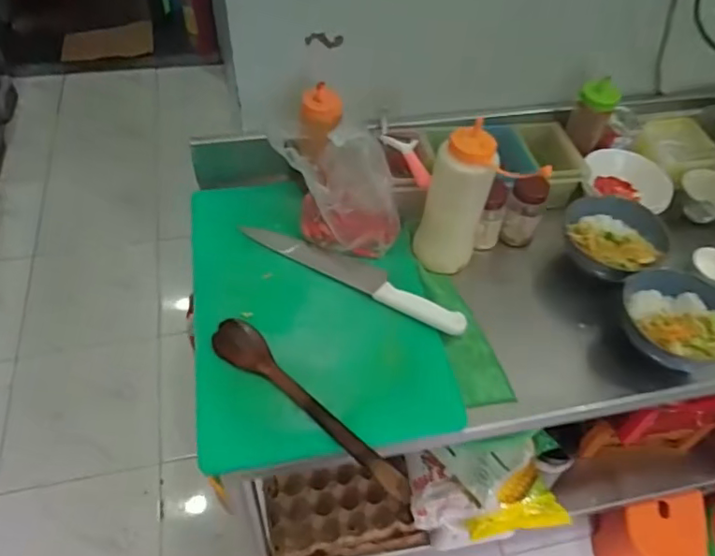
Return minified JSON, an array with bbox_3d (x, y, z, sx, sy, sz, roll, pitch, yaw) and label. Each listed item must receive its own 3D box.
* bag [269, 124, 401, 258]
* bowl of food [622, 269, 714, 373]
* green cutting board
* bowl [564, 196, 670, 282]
[{"bbox_3d":[-0.025,-0.124,0.806,0.163,0.189,0.099,-5,52,-4],"label":"bag"},{"bbox_3d":[0.431,0.056,0.789,0.143,0.088,0.159,3,52,3],"label":"bowl of food"},{"bbox_3d":[-0.062,0.036,0.801,0.322,0.028,0.438,-5,54,-11],"label":"green cutting board"},{"bbox_3d":[0.384,-0.055,0.867,0.145,0.069,0.156,0,52,0],"label":"bowl"}]

